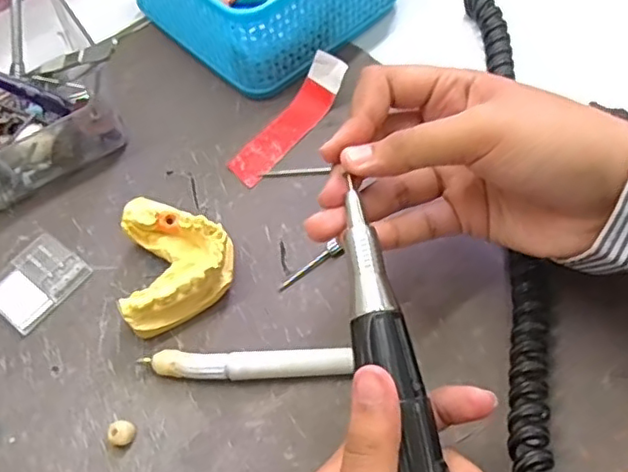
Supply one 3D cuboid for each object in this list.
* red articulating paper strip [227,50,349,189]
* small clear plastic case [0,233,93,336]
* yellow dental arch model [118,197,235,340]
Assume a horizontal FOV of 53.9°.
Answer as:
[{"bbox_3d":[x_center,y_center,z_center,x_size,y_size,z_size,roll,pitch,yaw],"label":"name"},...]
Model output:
[{"bbox_3d":[-0.015,-0.065,0.339,0.021,0.024,0.082,36,69,20],"label":"red articulating paper strip"},{"bbox_3d":[-0.138,0.022,0.306,0.034,0.007,0.043,36,69,19],"label":"small clear plastic case"},{"bbox_3d":[-0.071,0.012,0.297,0.056,0.026,0.061,-1,61,2],"label":"yellow dental arch model"}]

